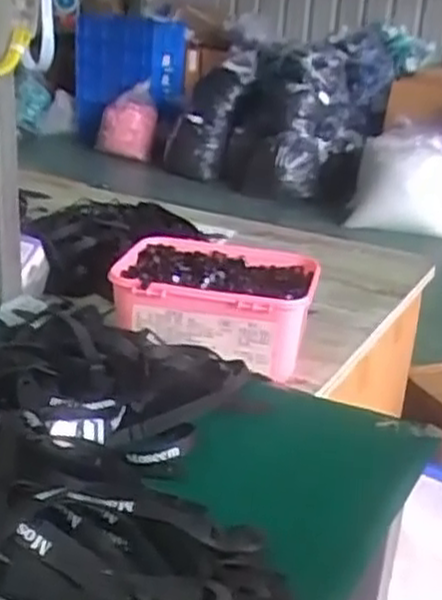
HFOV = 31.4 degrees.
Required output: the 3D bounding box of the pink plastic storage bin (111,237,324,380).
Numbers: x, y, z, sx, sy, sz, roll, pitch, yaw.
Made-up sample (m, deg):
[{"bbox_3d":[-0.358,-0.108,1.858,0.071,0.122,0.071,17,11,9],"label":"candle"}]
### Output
[{"bbox_3d":[-0.007,0.006,0.881,0.216,0.093,0.155,7,22,9],"label":"pink plastic storage bin"}]

